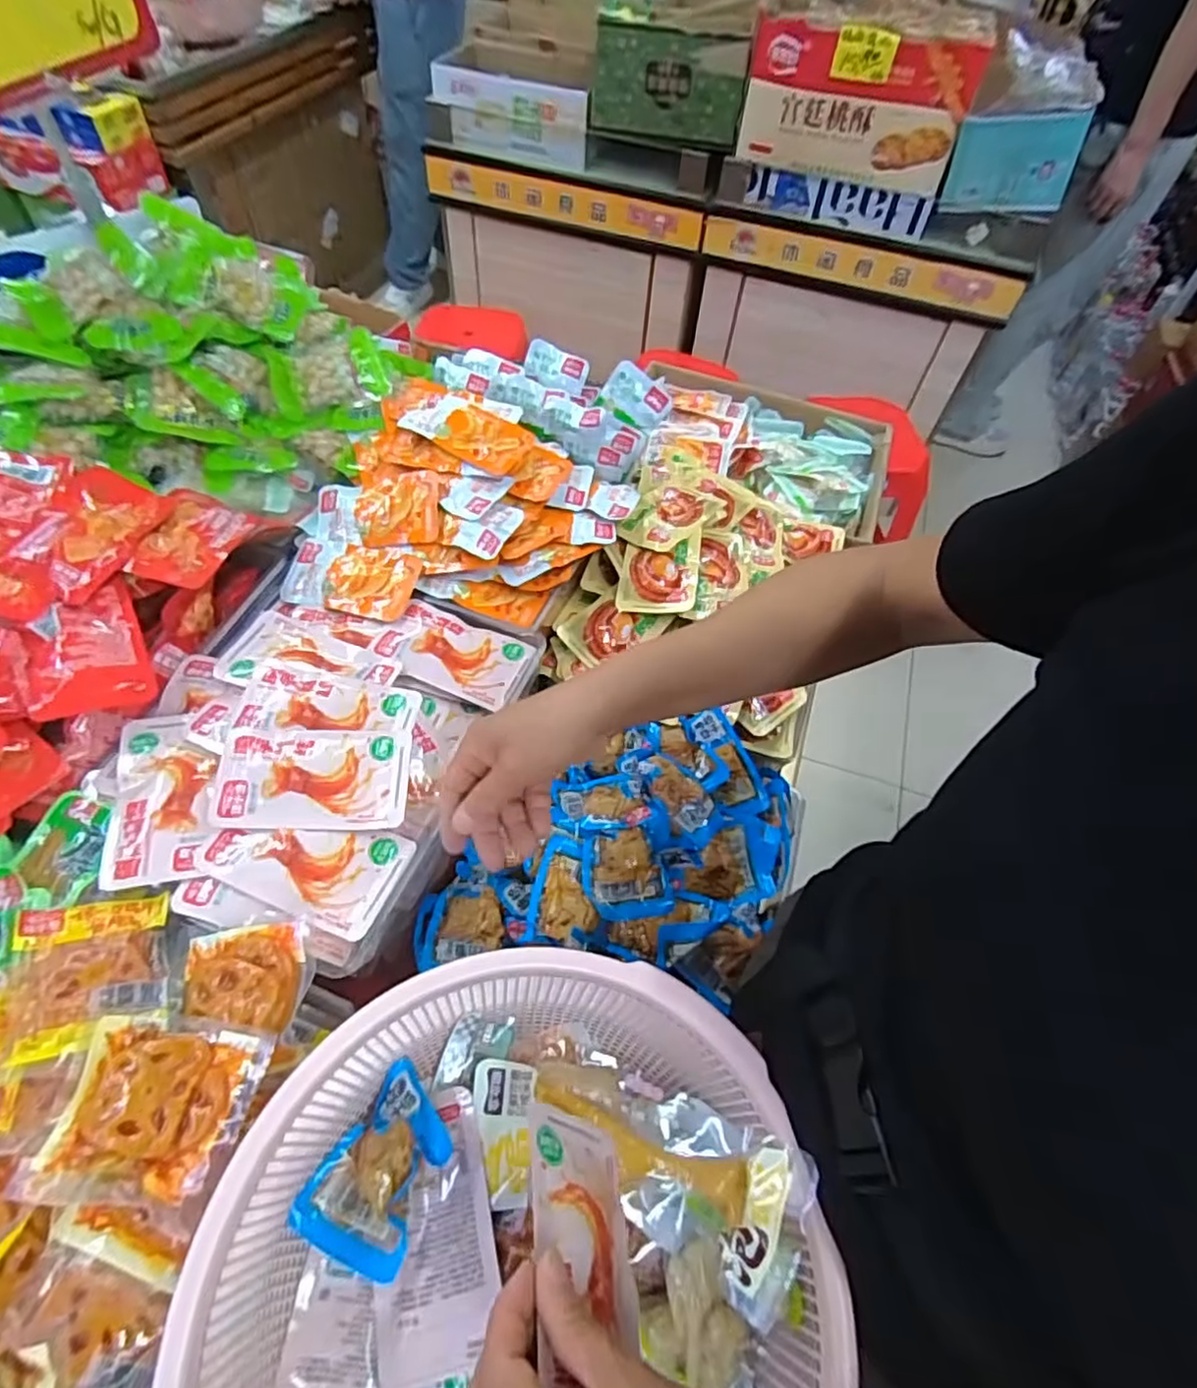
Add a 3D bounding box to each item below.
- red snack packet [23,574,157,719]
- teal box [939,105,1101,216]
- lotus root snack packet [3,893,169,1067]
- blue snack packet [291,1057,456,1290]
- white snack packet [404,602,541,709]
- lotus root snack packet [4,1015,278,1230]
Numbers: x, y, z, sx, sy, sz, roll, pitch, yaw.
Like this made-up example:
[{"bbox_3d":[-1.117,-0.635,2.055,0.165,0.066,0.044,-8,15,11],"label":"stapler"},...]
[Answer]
[{"bbox_3d":[-0.367,-0.032,0.475,0.070,0.021,0.105,-9,62,-37],"label":"red snack packet"},{"bbox_3d":[0.851,-1.096,1.365,0.241,0.158,0.069,6,51,9],"label":"teal box"},{"bbox_3d":[-0.301,0.163,0.390,0.075,0.021,0.087,-13,58,-13],"label":"lotus root snack packet"},{"bbox_3d":[-0.123,0.277,0.385,0.067,0.025,0.091,29,59,15],"label":"blue snack packet"},{"bbox_3d":[-0.116,-0.034,0.556,0.112,0.015,0.073,19,57,9],"label":"white snack packet"},{"bbox_3d":[-0.241,0.221,0.353,0.096,0.011,0.086,9,56,2],"label":"lotus root snack packet"}]

